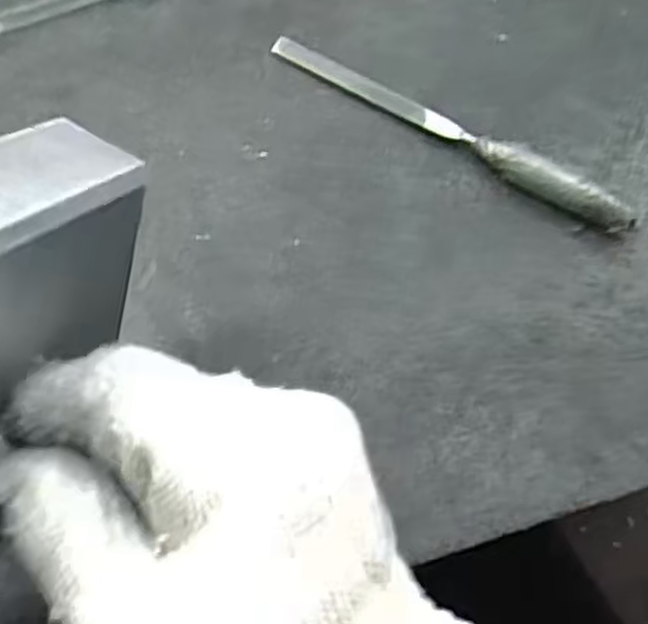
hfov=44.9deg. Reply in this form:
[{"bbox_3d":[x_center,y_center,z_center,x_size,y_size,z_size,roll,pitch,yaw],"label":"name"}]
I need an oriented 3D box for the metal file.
[{"bbox_3d":[0.055,-0.081,0.348,0.176,0.016,0.014,31,75,7],"label":"metal file"}]

